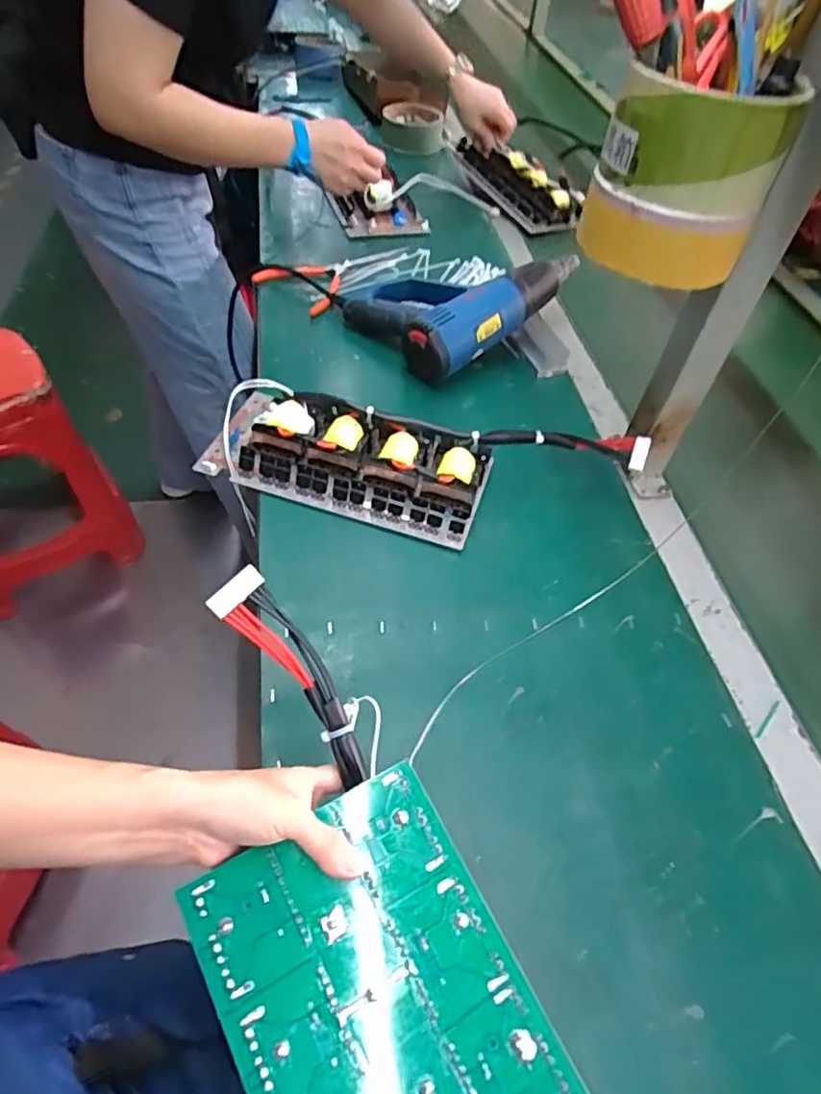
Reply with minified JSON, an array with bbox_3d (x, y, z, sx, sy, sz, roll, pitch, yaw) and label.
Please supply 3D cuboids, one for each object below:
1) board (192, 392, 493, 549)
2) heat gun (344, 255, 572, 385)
[{"bbox_3d":[-0.065,-0.098,0.655,0.289,0.059,0.125,17,50,8],"label":"board"},{"bbox_3d":[0.078,-0.330,0.842,0.284,0.092,0.184,-26,57,-25],"label":"heat gun"}]

